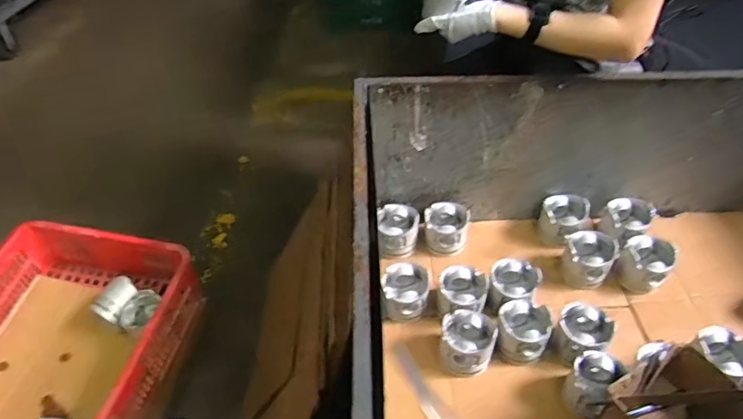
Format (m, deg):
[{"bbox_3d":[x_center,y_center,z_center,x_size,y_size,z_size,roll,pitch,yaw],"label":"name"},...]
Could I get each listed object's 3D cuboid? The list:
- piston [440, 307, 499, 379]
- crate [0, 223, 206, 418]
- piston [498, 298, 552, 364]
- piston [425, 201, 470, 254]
[{"bbox_3d":[0.171,0.236,0.928,0.091,0.084,0.100,-1,45,1],"label":"piston"},{"bbox_3d":[-0.667,0.325,1.045,0.431,0.180,0.611,8,46,9],"label":"crate"},{"bbox_3d":[0.276,0.217,0.943,0.092,0.073,0.099,23,50,22],"label":"piston"},{"bbox_3d":[0.159,0.039,1.102,0.092,0.076,0.098,6,46,7],"label":"piston"}]

